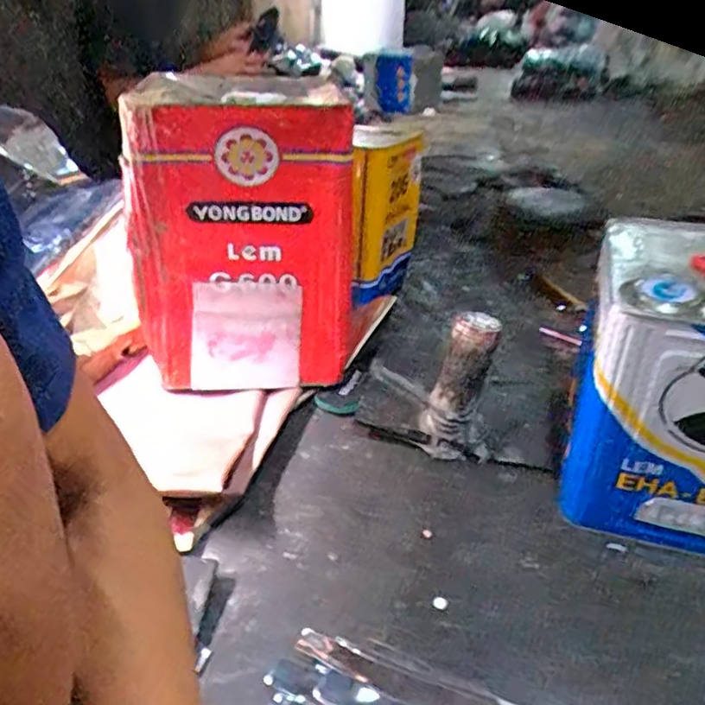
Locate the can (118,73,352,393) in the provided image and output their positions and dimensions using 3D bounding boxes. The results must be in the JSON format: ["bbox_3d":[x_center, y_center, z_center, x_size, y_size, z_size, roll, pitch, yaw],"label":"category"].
[{"bbox_3d":[-0.131,-0.159,0.798,0.252,0.355,0.242,-2,31,-2],"label":"can"}]

